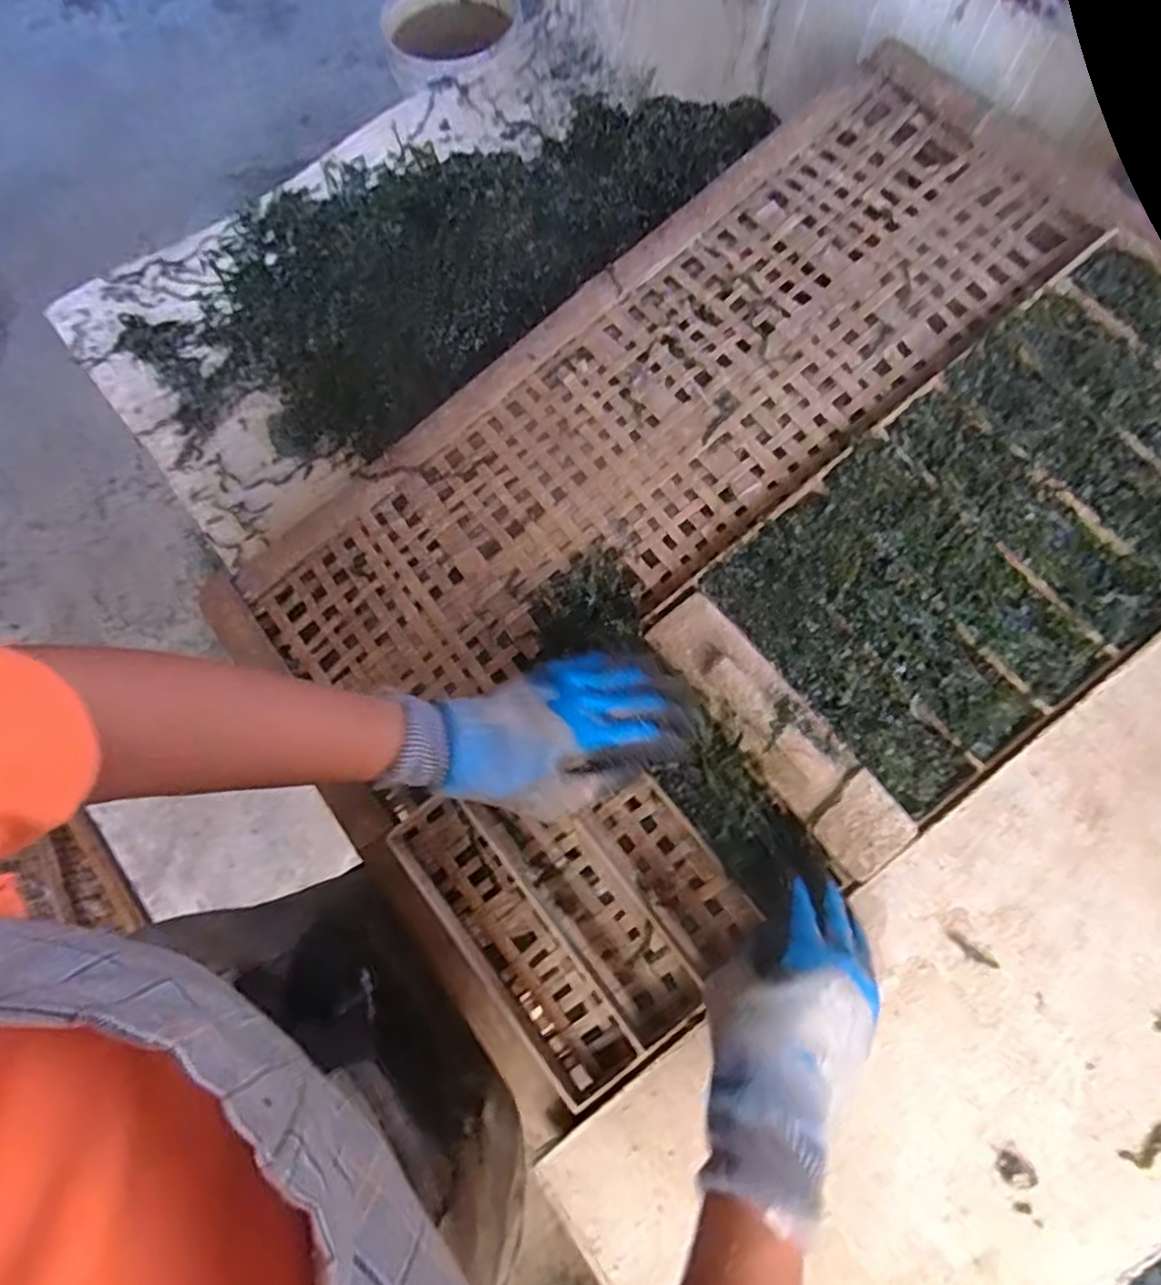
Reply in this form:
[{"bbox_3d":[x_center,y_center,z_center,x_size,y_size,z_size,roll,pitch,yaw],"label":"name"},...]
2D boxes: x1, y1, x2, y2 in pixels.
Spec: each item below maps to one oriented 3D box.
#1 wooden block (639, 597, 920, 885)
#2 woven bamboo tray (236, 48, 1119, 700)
[{"bbox_3d":[0.135,0.056,0.474,0.055,0.034,0.217,-37,73,-10],"label":"wooden block"},{"bbox_3d":[0.070,-0.190,0.576,0.721,0.023,0.265,-40,72,-1],"label":"woven bamboo tray"}]

